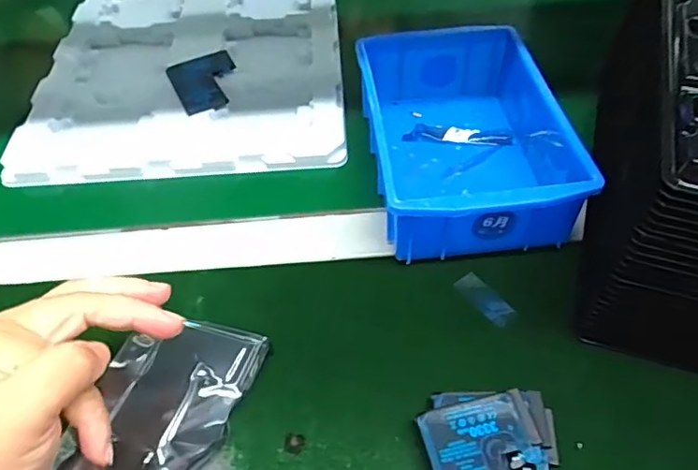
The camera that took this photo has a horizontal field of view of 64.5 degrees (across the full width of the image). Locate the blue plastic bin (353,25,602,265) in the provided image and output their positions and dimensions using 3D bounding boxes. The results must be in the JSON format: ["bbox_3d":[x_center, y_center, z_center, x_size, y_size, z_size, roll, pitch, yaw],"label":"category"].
[{"bbox_3d":[0.081,-0.076,0.410,0.124,0.065,0.200,-5,51,-1],"label":"blue plastic bin"}]

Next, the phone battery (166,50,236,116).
[{"bbox_3d":[-0.129,-0.139,0.504,0.058,0.009,0.078,-22,53,-15],"label":"phone battery"}]

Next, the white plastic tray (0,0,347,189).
[{"bbox_3d":[-0.149,-0.176,0.539,0.272,0.013,0.318,-3,51,0],"label":"white plastic tray"}]

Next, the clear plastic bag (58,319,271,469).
[{"bbox_3d":[-0.111,0.107,0.308,0.083,0.012,0.142,13,53,13],"label":"clear plastic bag"}]

